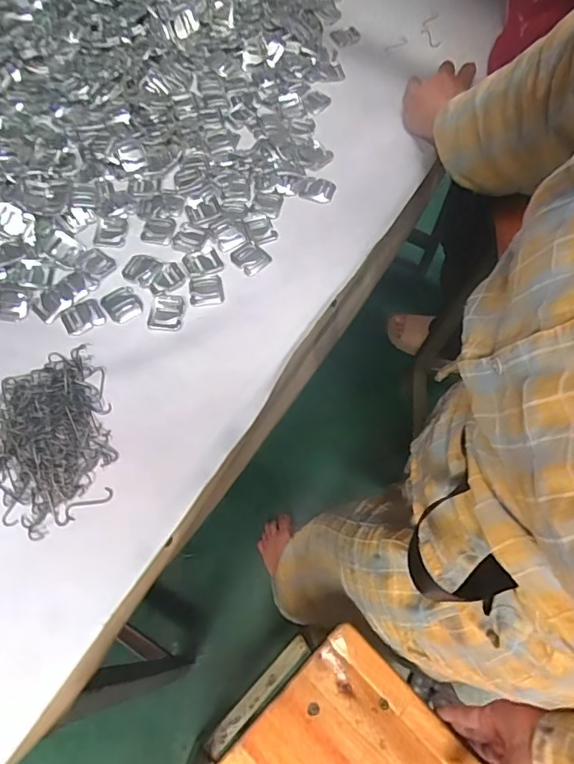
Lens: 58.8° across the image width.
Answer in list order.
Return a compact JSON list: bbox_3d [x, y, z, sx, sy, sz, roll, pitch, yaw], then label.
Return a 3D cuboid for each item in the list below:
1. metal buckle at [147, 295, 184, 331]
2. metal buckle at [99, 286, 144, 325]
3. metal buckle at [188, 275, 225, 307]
[{"bbox_3d":[-0.110,-0.064,0.464,0.029,0.005,0.037,5,65,0],"label":"metal buckle"},{"bbox_3d":[-0.152,-0.071,0.469,0.031,0.006,0.033,-32,70,-16],"label":"metal buckle"},{"bbox_3d":[-0.076,-0.086,0.478,0.031,0.004,0.031,-10,65,-7],"label":"metal buckle"}]

